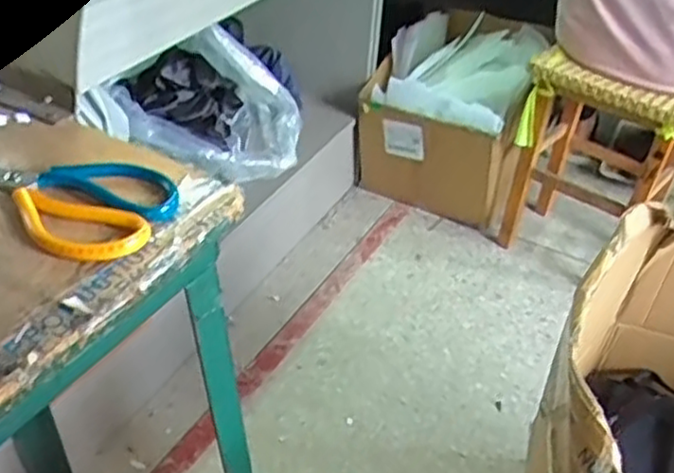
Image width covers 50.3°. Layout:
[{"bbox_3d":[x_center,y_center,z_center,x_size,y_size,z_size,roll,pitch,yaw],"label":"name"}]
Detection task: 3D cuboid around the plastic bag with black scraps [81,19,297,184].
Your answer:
[{"bbox_3d":[-0.231,-0.233,1.252,0.315,0.235,0.188,12,39,9],"label":"plastic bag with black scraps"}]

